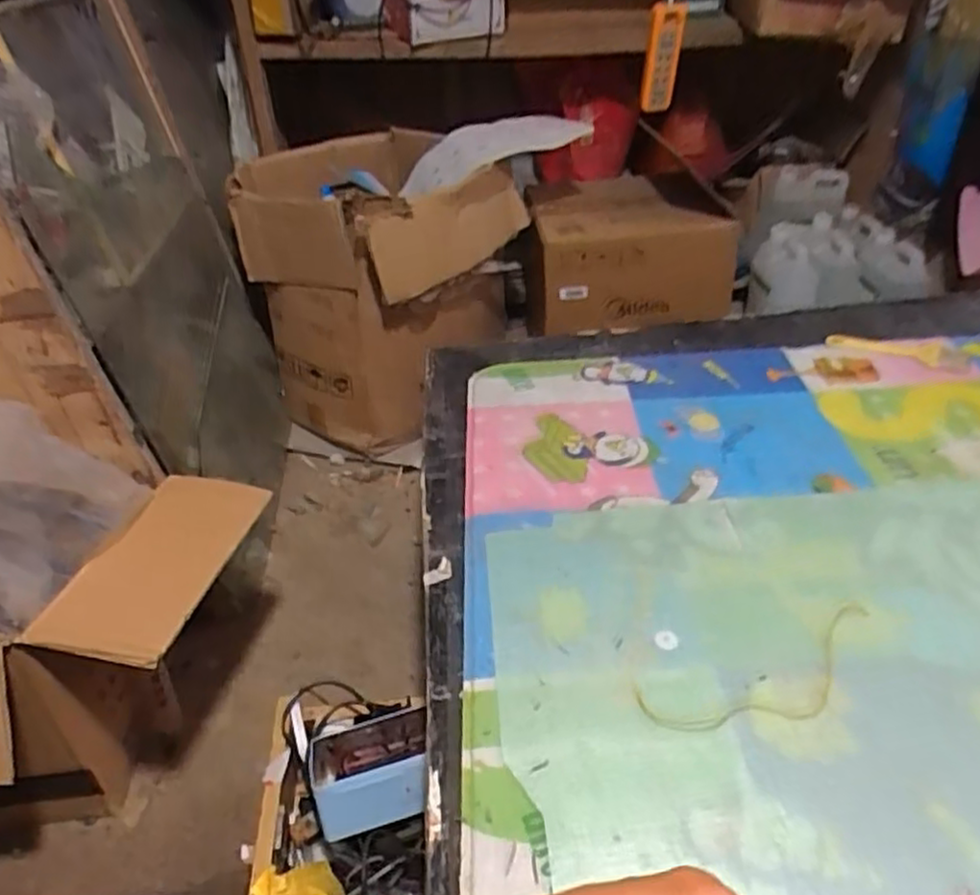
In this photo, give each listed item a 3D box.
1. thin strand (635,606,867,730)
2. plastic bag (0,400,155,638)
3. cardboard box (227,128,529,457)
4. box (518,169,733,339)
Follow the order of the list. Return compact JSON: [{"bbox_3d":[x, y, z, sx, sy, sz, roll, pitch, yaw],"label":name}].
[{"bbox_3d":[0.231,0.187,0.583,0.224,0.006,0.073,-16,41,-13],"label":"thin strand"},{"bbox_3d":[-0.432,0.058,0.668,0.088,0.176,0.204,2,37,9],"label":"plastic bag"},{"bbox_3d":[-0.194,-0.299,1.355,0.422,0.445,0.375,18,42,26],"label":"cardboard box"},{"bbox_3d":[0.263,-0.385,1.439,0.385,0.203,0.306,1,37,5],"label":"box"}]

